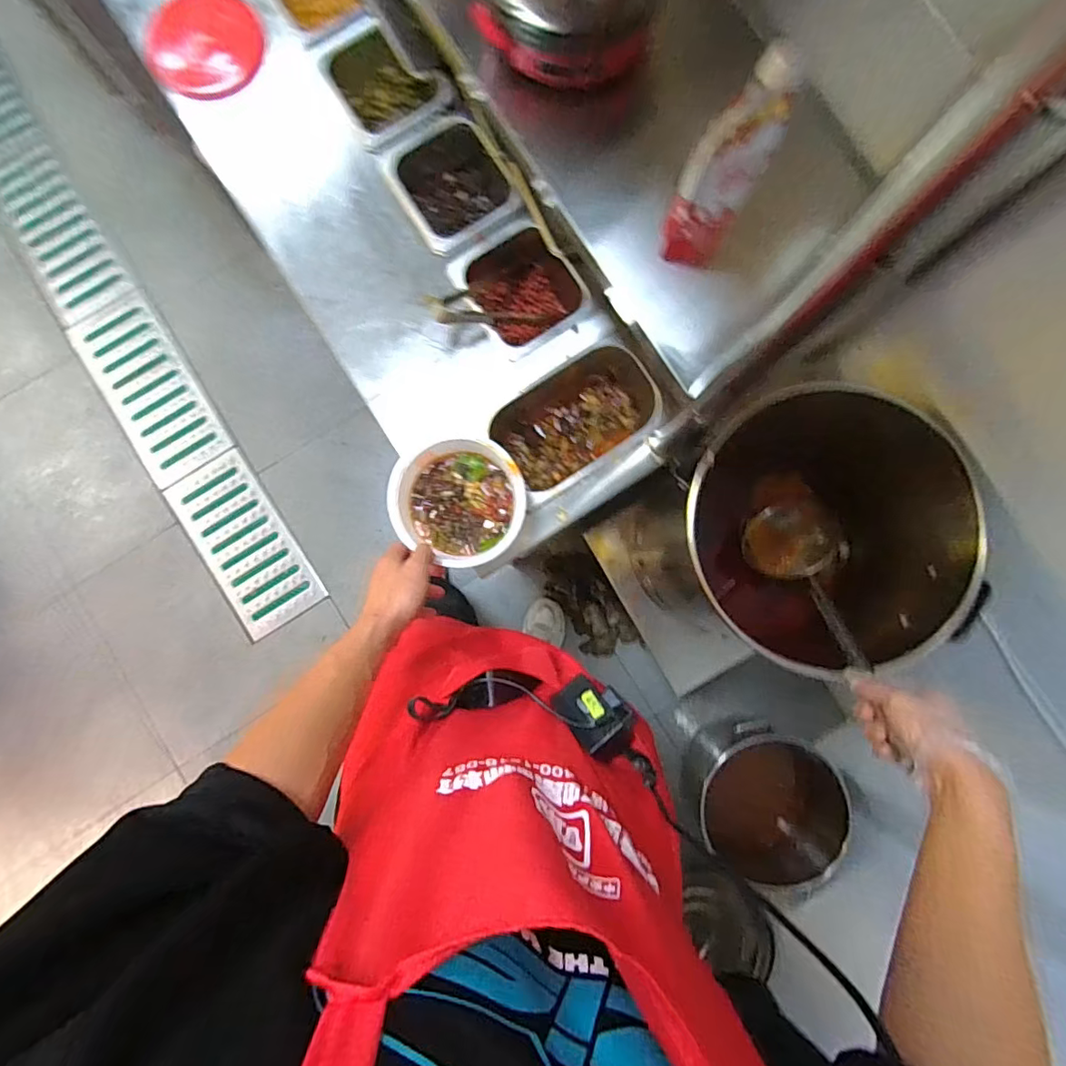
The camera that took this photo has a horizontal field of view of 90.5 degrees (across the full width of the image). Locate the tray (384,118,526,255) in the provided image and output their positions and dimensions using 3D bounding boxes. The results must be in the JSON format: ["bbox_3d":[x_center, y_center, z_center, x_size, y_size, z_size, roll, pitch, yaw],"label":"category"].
[{"bbox_3d":[-0.123,-0.507,0.807,0.156,0.103,0.182,-34,87,-3],"label":"tray"}]

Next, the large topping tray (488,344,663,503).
[{"bbox_3d":[0.066,-0.163,0.792,0.253,0.092,0.153,-32,87,-3],"label":"large topping tray"}]

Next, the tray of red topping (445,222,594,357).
[{"bbox_3d":[-0.015,-0.359,0.792,0.168,0.086,0.166,-38,87,-3],"label":"tray of red topping"}]

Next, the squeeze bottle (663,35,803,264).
[{"bbox_3d":[0.167,-0.319,0.469,0.067,0.175,0.059,13,86,1],"label":"squeeze bottle"}]

